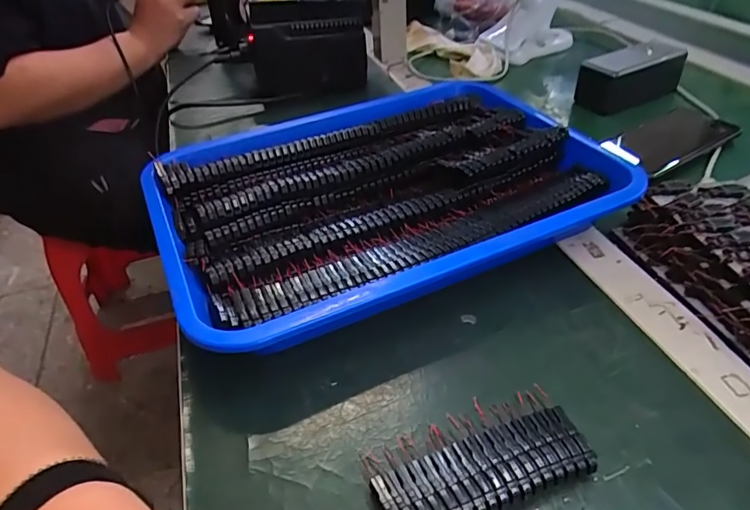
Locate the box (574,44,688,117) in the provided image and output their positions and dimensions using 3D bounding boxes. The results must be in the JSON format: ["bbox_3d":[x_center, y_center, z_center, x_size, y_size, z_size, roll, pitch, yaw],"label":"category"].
[{"bbox_3d":[0.303,-0.208,0.605,0.129,0.058,0.048,-19,42,-19],"label":"box"}]

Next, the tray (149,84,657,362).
[{"bbox_3d":[0.006,-0.054,0.435,0.362,0.051,0.268,-19,42,-19],"label":"tray"}]

